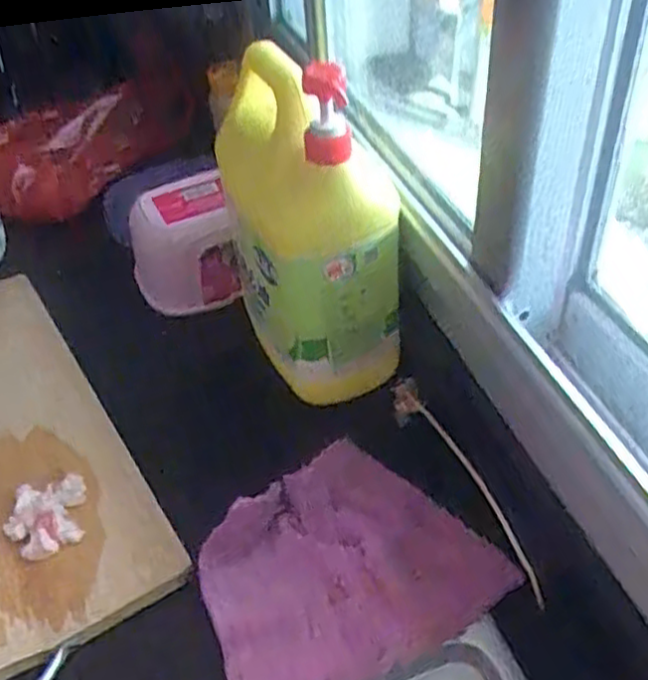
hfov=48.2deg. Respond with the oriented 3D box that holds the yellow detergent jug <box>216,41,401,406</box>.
[{"bbox_3d":[-0.018,-0.091,0.595,0.104,0.272,0.163,-17,44,-11],"label":"yellow detergent jug"}]

